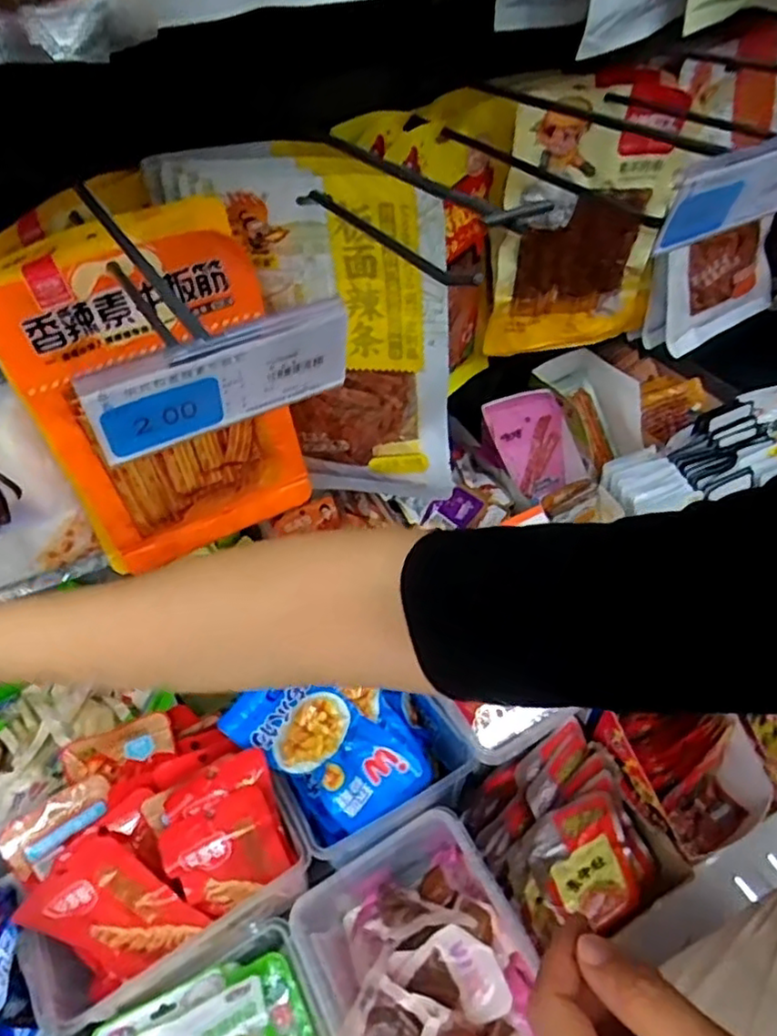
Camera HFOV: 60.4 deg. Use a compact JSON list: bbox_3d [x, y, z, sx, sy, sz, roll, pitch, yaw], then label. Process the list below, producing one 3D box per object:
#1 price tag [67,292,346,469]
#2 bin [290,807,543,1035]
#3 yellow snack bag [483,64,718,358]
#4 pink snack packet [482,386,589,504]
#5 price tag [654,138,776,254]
[{"bbox_3d":[-0.061,-0.052,0.252,0.099,0.044,0.010,-24,53,-18],"label":"price tag"},{"bbox_3d":[0.027,0.369,0.536,0.159,0.110,0.183,-23,53,-17],"label":"bin"},{"bbox_3d":[0.170,-0.273,0.625,0.143,0.251,0.059,-3,50,-1],"label":"yellow snack bag"},{"bbox_3d":[0.169,-0.088,0.770,0.083,0.126,0.024,-26,18,5],"label":"pink snack packet"},{"bbox_3d":[0.178,-0.164,0.334,0.097,0.045,0.005,-23,58,-16],"label":"price tag"}]

